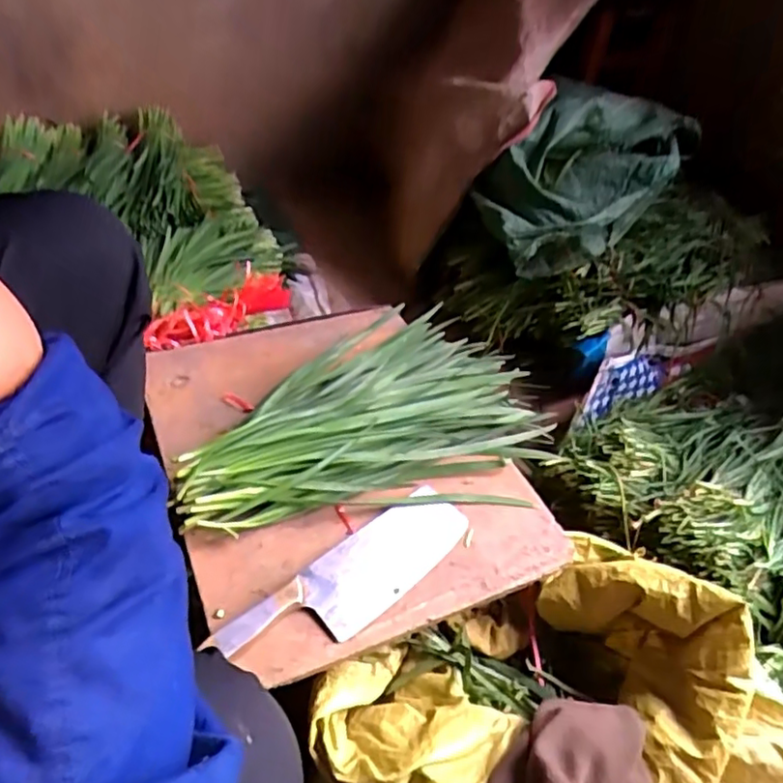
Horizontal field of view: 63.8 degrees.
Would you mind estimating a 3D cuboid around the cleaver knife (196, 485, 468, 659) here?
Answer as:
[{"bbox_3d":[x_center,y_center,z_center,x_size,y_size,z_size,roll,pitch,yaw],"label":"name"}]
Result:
[{"bbox_3d":[-0.030,0.165,0.562,0.076,0.018,0.251,36,51,27],"label":"cleaver knife"}]

